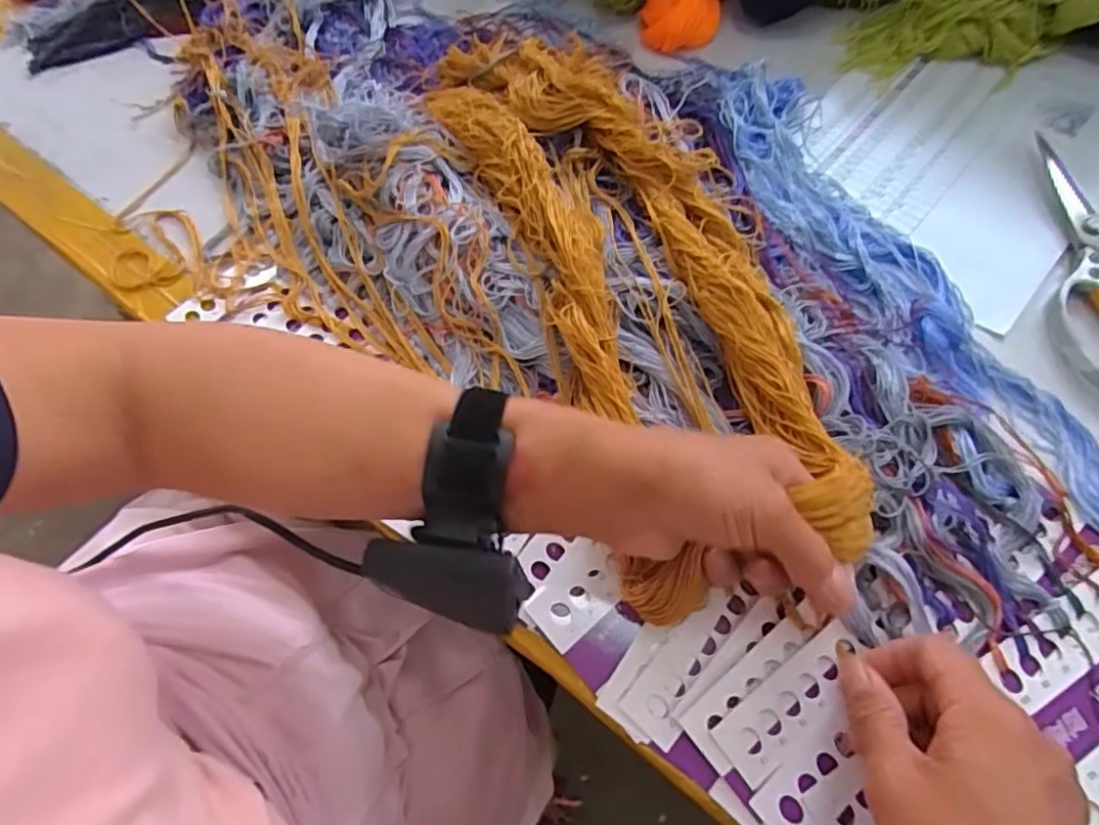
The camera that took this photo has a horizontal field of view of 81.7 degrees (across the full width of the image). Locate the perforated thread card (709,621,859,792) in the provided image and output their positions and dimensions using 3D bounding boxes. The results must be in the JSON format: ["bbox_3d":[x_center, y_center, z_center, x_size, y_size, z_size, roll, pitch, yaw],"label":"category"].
[{"bbox_3d":[0.120,0.141,0.309,0.085,0.004,0.032,-33,74,-14],"label":"perforated thread card"}]

